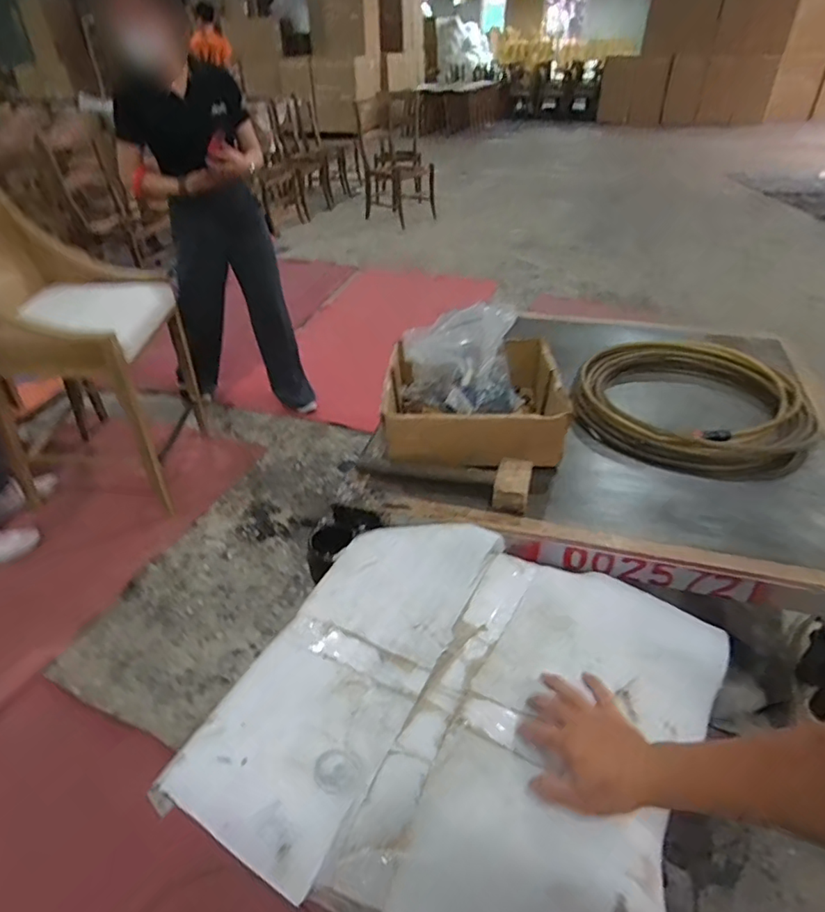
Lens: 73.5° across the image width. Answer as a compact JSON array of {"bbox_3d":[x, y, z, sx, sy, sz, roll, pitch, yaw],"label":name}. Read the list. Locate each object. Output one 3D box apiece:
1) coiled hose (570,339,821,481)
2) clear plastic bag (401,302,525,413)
[{"bbox_3d":[0.560,-0.115,1.103,0.445,0.054,0.420,11,38,17],"label":"coiled hose"},{"bbox_3d":[0.100,-0.186,1.100,0.172,0.190,0.170,-23,41,-26],"label":"clear plastic bag"}]

